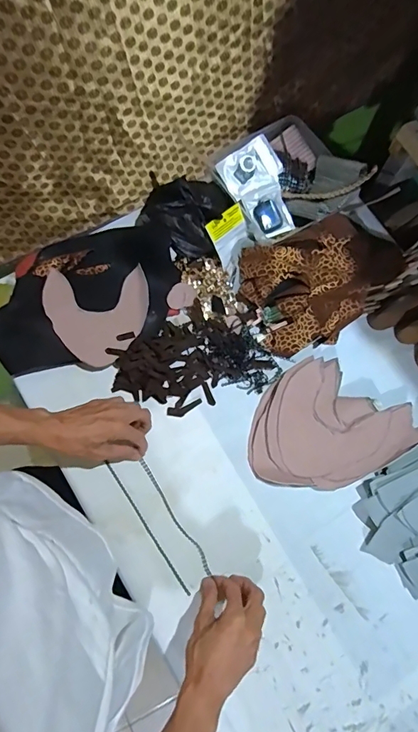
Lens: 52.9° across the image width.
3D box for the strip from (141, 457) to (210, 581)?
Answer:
[{"bbox_3d":[-0.051,0.222,0.625,0.013,0.004,0.188,-33,78,-10],"label":"strip"}]

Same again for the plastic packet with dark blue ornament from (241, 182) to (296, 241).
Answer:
[{"bbox_3d":[0.099,-0.261,0.721,0.074,0.015,0.081,-23,96,1],"label":"plastic packet with dark blue ornament"}]

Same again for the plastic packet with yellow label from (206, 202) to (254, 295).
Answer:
[{"bbox_3d":[0.046,-0.195,0.691,0.081,0.014,0.116,-38,114,-27],"label":"plastic packet with yellow label"}]

